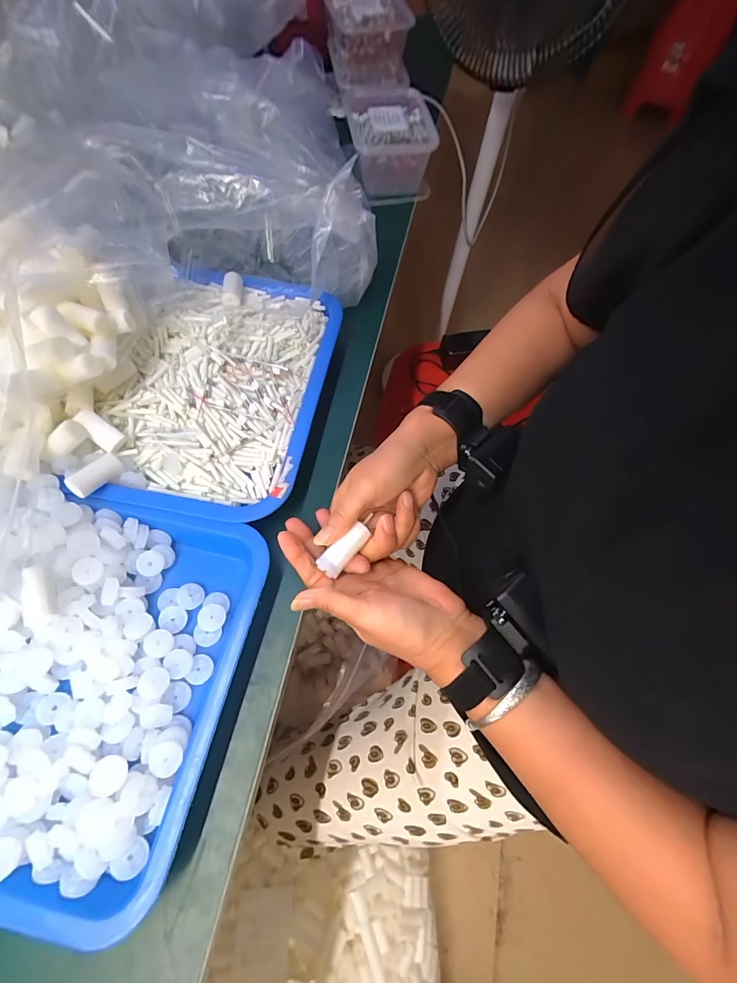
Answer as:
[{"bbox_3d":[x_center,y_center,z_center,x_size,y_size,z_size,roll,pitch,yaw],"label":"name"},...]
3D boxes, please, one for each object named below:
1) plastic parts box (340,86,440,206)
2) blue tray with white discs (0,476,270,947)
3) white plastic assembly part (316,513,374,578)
[{"bbox_3d":[0.030,-0.514,0.584,0.120,0.075,0.167,-4,64,-5],"label":"plastic parts box"},{"bbox_3d":[-0.258,0.122,0.297,0.316,0.058,0.261,11,64,2],"label":"blue tray with white discs"},{"bbox_3d":[-0.019,0.046,0.315,0.019,0.010,0.046,40,72,15],"label":"white plastic assembly part"}]

